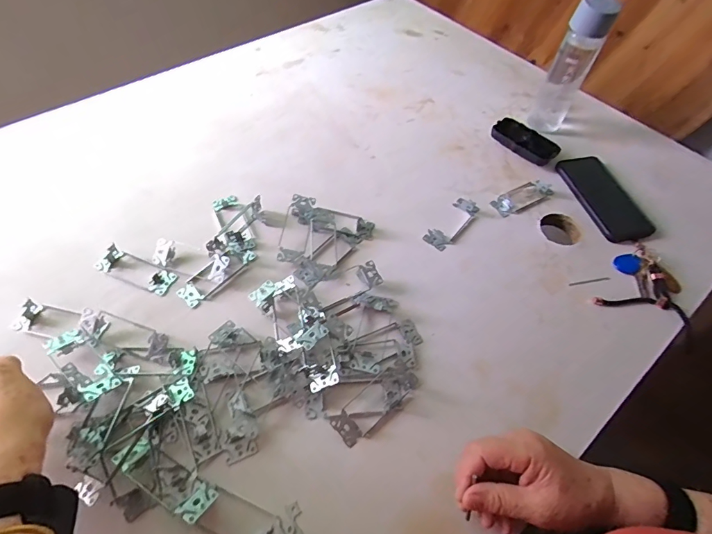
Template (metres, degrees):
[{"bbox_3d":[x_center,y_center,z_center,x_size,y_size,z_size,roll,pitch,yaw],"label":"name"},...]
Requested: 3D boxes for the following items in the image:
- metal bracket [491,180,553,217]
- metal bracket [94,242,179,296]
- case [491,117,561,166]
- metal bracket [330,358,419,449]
[{"bbox_3d":[0.257,-0.109,0.615,0.097,0.013,0.038,-24,61,-16],"label":"metal bracket"},{"bbox_3d":[-0.285,0.002,0.520,0.104,0.017,0.039,21,59,12],"label":"metal bracket"},{"bbox_3d":[0.279,-0.210,0.671,0.043,0.020,0.107,-38,65,-23],"label":"case"},{"bbox_3d":[0.023,0.147,0.444,0.106,0.011,0.040,-36,65,-22],"label":"metal bracket"}]

